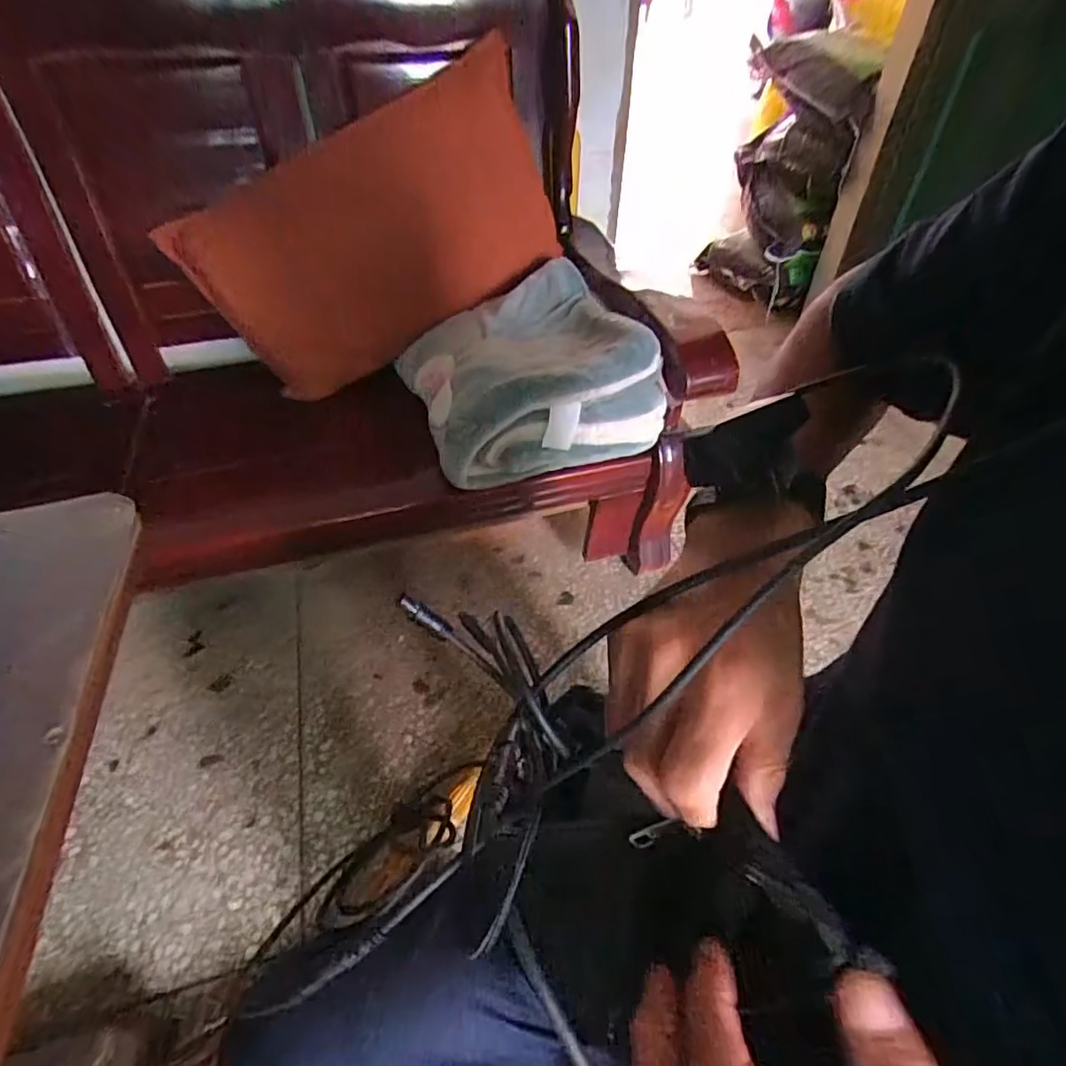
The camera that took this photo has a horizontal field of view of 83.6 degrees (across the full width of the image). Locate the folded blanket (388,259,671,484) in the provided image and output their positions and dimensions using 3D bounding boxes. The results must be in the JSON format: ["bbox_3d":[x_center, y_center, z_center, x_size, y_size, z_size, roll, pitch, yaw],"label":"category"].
[{"bbox_3d":[-0.012,-0.278,1.019,0.349,0.201,0.370,-11,45,-12],"label":"folded blanket"}]

